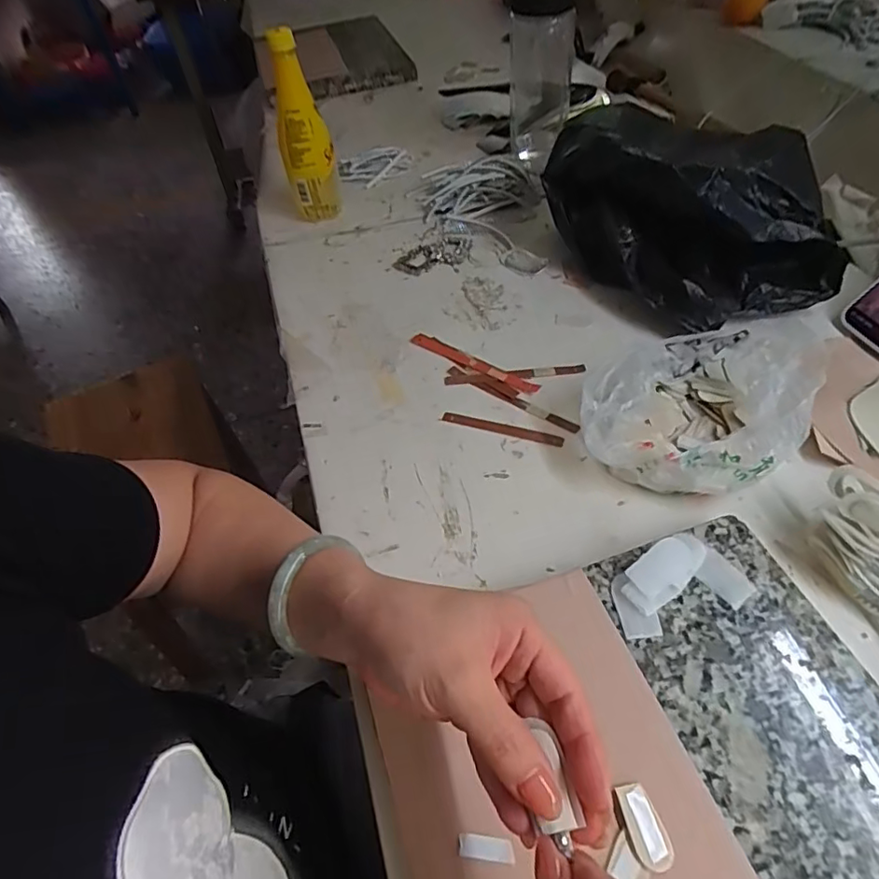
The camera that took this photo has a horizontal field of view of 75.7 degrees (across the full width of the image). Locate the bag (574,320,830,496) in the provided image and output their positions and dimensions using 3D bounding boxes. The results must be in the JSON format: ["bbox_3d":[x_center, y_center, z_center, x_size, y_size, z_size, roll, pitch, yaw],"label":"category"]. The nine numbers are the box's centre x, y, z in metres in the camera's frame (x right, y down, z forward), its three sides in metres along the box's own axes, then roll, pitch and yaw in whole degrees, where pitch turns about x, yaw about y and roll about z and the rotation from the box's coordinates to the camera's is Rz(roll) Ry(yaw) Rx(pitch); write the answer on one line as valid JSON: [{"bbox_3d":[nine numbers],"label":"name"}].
[{"bbox_3d":[0.206,-0.031,0.459,0.165,0.069,0.150,8,51,12],"label":"bag"}]

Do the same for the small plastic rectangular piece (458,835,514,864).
[{"bbox_3d":[0.024,0.207,0.287,0.028,0.004,0.010,2,50,8],"label":"small plastic rectangular piece"}]

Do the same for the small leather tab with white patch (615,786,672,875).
[{"bbox_3d":[0.104,0.196,0.287,0.019,0.004,0.036,-11,50,-3],"label":"small leather tab with white patch"}]

